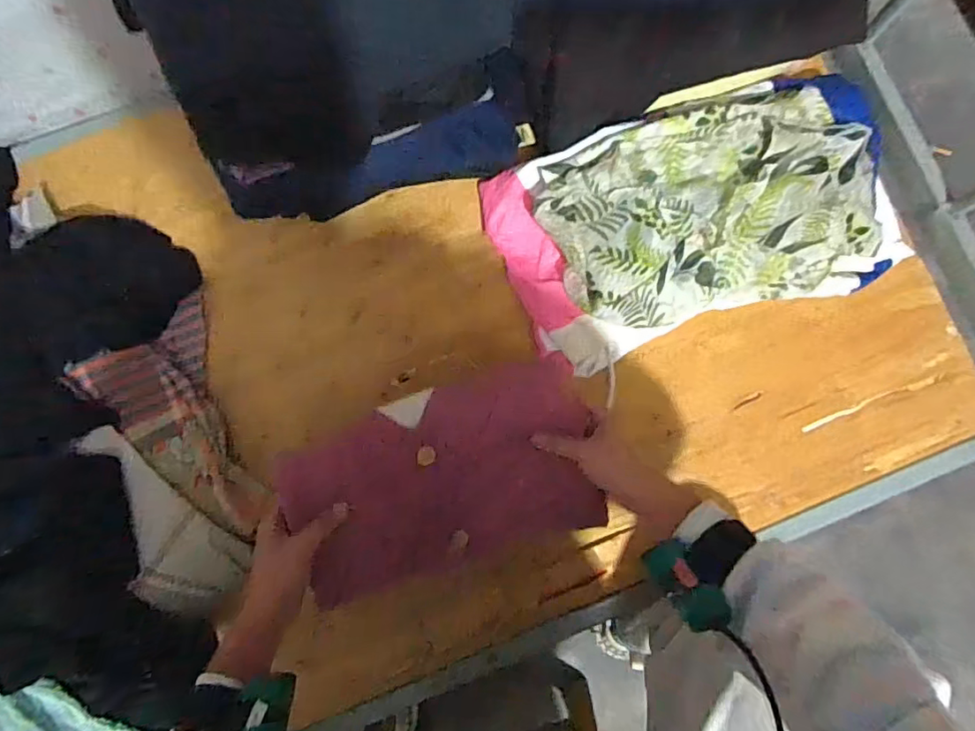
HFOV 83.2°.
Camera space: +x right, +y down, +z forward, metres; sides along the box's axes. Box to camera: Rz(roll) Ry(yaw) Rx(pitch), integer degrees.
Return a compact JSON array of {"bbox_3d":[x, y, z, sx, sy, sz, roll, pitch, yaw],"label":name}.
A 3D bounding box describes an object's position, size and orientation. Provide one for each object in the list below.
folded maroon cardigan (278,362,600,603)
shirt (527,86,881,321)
[{"bbox_3d":[-0.043,0.120,0.581,0.316,0.033,0.183,-16,83,-3],"label":"folded maroon cardigan"},{"bbox_3d":[0.273,-0.194,0.688,0.405,0.053,0.251,-13,83,-2],"label":"shirt"}]

